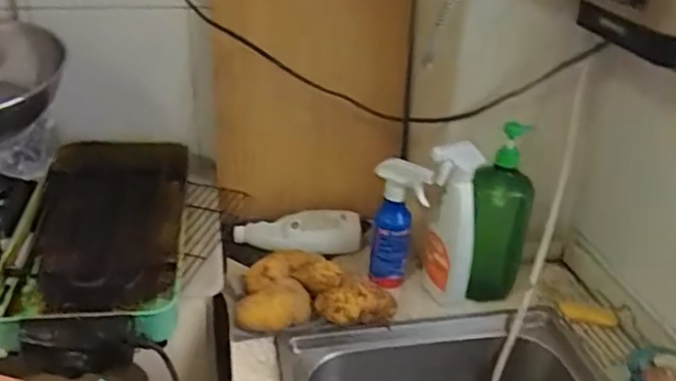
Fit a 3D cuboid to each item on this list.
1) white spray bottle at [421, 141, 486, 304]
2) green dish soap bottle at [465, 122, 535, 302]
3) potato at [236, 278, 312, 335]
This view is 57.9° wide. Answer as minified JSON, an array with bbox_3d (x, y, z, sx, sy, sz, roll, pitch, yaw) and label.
[{"bbox_3d":[0.171,0.056,0.927,0.073,0.263,0.059,15,31,21],"label":"white spray bottle"},{"bbox_3d":[0.251,0.035,0.941,0.082,0.290,0.086,11,30,16],"label":"green dish soap bottle"},{"bbox_3d":[-0.096,0.169,0.888,0.105,0.044,0.058,-7,31,-17],"label":"potato"}]

